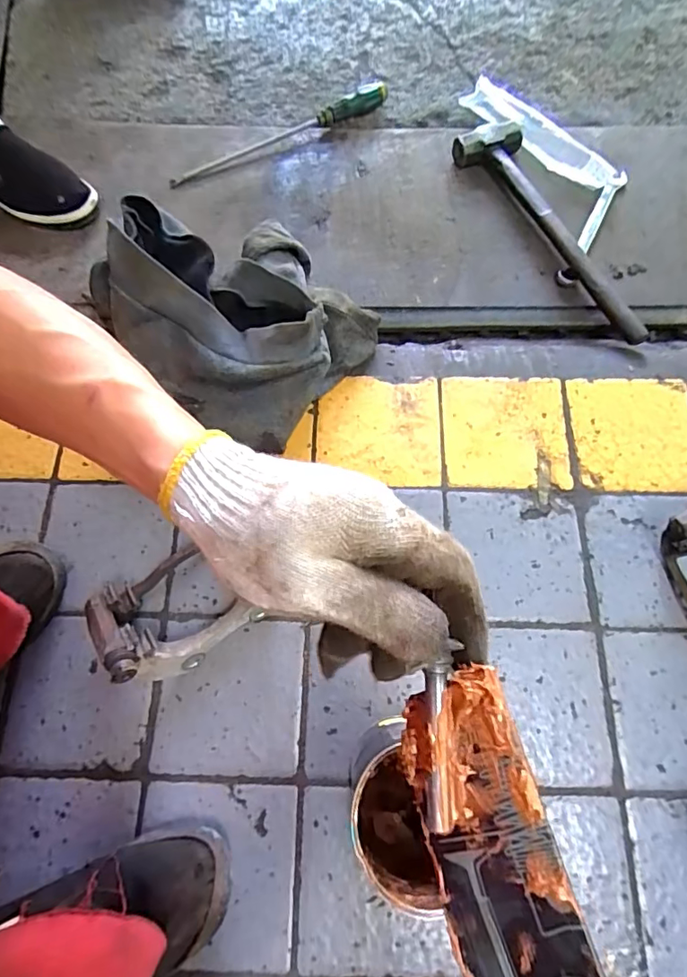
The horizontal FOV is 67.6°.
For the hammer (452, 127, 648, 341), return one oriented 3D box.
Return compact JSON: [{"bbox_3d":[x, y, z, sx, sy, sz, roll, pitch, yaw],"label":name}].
[{"bbox_3d":[0.308,-0.383,0.737,0.085,0.032,0.419,-28,72,-9],"label":"hammer"}]

